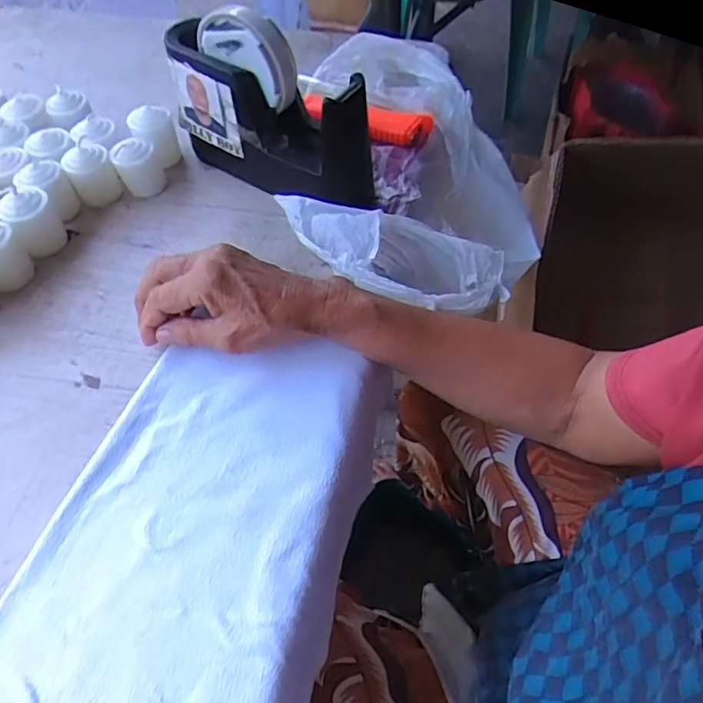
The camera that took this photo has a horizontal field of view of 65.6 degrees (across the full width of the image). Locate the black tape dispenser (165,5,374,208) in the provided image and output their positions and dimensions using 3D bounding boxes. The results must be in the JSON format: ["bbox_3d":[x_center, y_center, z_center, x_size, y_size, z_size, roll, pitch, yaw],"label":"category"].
[{"bbox_3d":[-0.064,-0.193,0.442,0.201,0.125,0.062,32,65,22],"label":"black tape dispenser"}]

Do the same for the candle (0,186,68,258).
[{"bbox_3d":[-0.258,-0.106,0.447,0.036,0.053,0.032,-36,62,-17],"label":"candle"}]

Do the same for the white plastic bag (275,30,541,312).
[{"bbox_3d":[0.053,-0.142,0.481,0.218,0.125,0.255,15,61,12],"label":"white plastic bag"}]

